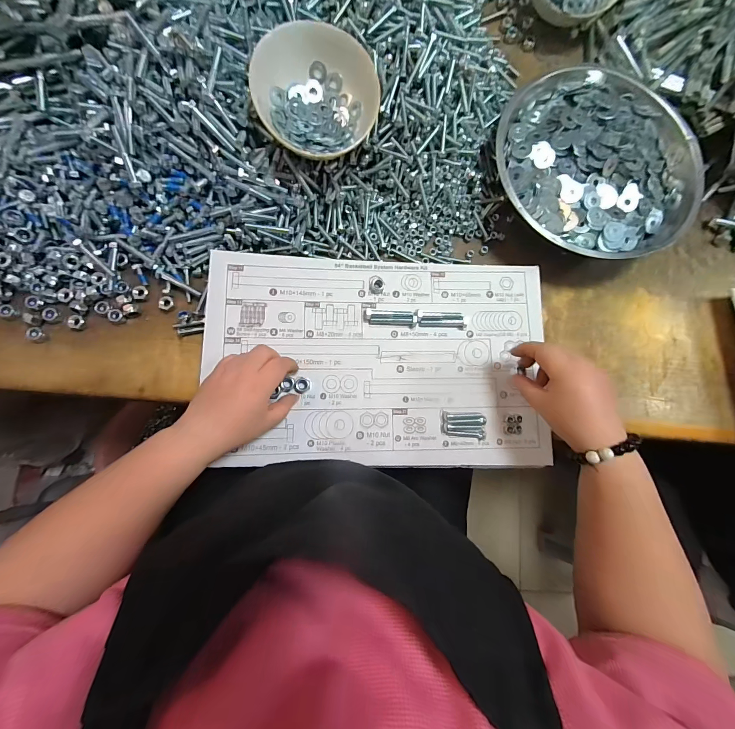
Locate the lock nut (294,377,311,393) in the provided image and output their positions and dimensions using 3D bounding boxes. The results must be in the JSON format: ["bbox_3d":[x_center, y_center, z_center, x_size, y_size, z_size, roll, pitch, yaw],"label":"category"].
[{"bbox_3d":[-0.072,0.023,0.360,0.017,0.008,0.017,0,89,-6],"label":"lock nut"}]

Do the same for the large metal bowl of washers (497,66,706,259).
[{"bbox_3d":[0.284,-0.252,0.409,0.253,0.052,0.239,4,89,-6],"label":"large metal bowl of washers"}]

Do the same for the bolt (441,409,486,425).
[{"bbox_3d":[0.109,0.061,0.371,0.048,0.012,0.013,5,82,-5],"label":"bolt"}]

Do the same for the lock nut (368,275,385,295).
[{"bbox_3d":[0.011,-0.095,0.388,0.018,0.008,0.021,8,89,-6],"label":"lock nut"}]

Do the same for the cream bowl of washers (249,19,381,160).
[{"bbox_3d":[-0.054,-0.290,0.352,0.124,0.048,0.133,30,81,-1],"label":"cream bowl of washers"}]

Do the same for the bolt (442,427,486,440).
[{"bbox_3d":[0.110,0.079,0.368,0.050,0.006,0.007,8,82,-4],"label":"bolt"}]

